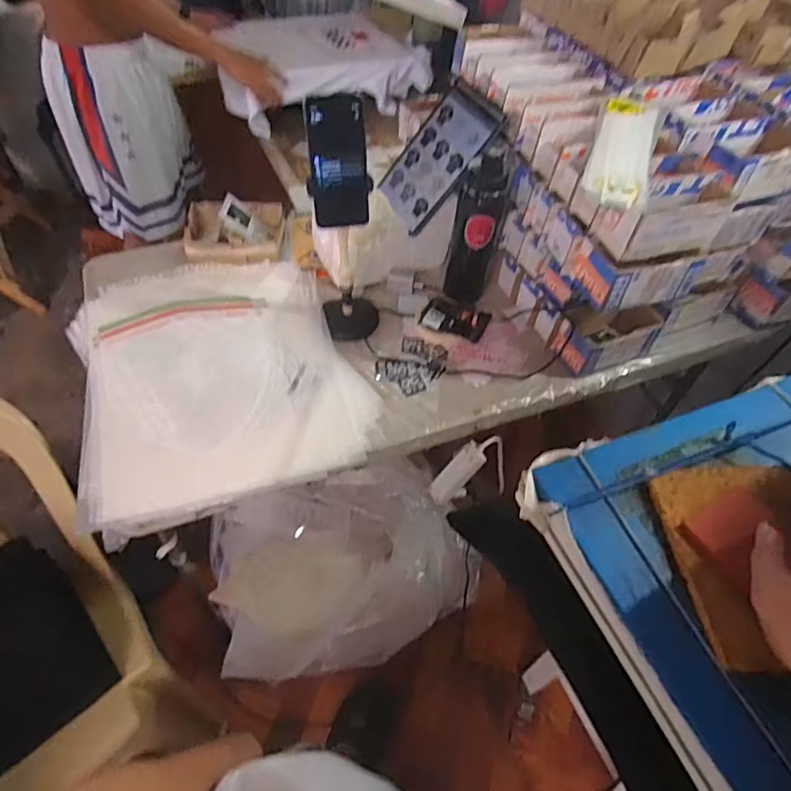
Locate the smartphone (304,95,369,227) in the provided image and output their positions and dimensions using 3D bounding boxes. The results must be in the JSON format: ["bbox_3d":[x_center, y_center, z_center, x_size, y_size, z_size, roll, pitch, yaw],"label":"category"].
[{"bbox_3d":[-0.077,-0.308,0.735,0.073,0.160,0.017,-8,32,-10],"label":"smartphone"}]

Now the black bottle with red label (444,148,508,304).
[{"bbox_3d":[0.142,-0.285,0.959,0.084,0.278,0.090,12,53,5],"label":"black bottle with red label"}]

